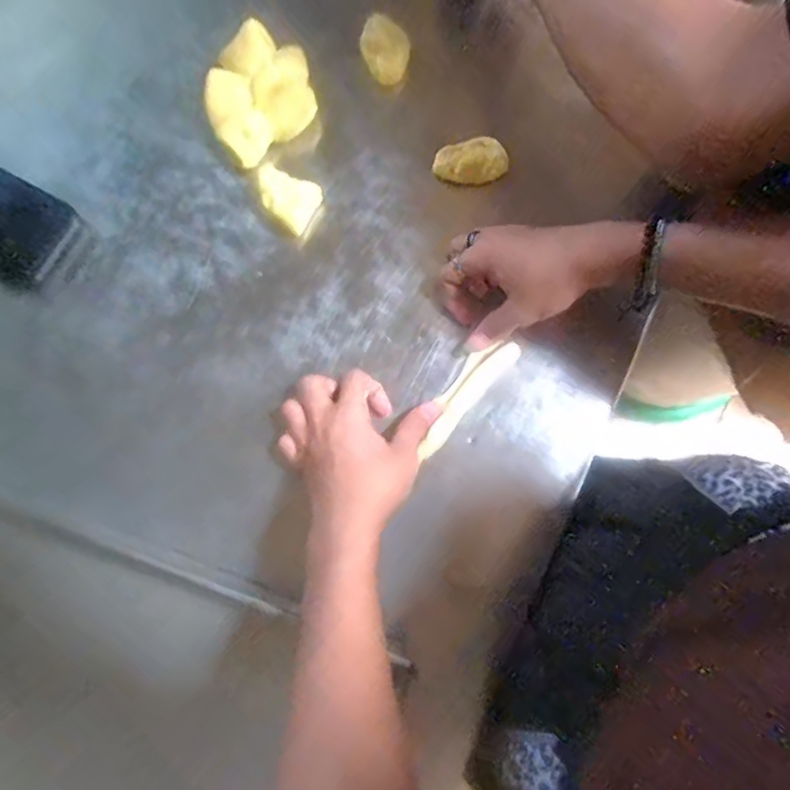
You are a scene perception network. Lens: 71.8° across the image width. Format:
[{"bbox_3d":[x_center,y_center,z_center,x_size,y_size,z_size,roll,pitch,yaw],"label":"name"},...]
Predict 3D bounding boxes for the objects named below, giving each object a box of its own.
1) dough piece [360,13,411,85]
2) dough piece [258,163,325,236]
[{"bbox_3d":[-0.008,-0.305,0.481,0.042,0.027,0.045,2,80,-1],"label":"dough piece"},{"bbox_3d":[-0.089,-0.168,0.456,0.052,0.021,0.041,35,81,5],"label":"dough piece"}]

